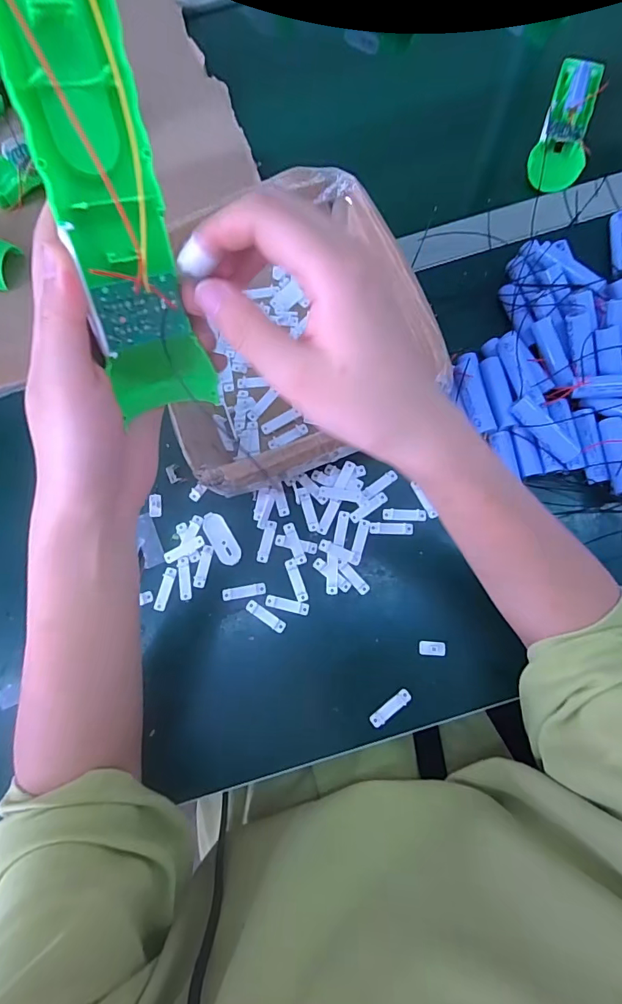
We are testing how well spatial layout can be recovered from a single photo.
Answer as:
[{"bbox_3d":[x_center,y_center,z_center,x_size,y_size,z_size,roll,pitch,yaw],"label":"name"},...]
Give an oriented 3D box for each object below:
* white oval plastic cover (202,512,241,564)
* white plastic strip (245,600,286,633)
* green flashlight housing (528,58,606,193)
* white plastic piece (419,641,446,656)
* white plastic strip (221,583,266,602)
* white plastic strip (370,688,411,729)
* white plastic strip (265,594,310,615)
[{"bbox_3d":[-0.079,0.032,0.404,0.020,0.005,0.050,-32,77,-4],"label":"white oval plastic cover"},{"bbox_3d":[-0.038,0.097,0.386,0.038,0.004,0.010,34,81,10],"label":"white plastic strip"},{"bbox_3d":[0.269,-0.398,0.477,0.048,0.029,0.152,19,84,3],"label":"green flashlight housing"},{"bbox_3d":[0.099,0.120,0.372,0.021,0.004,0.010,2,77,4],"label":"white plastic piece"},{"bbox_3d":[-0.057,0.077,0.393,0.038,0.004,0.009,-11,76,1],"label":"white plastic strip"},{"bbox_3d":[0.064,0.165,0.366,0.038,0.004,0.010,-39,78,-6],"label":"white plastic strip"},{"bbox_3d":[-0.020,0.088,0.388,0.037,0.004,0.010,12,78,6],"label":"white plastic strip"}]

